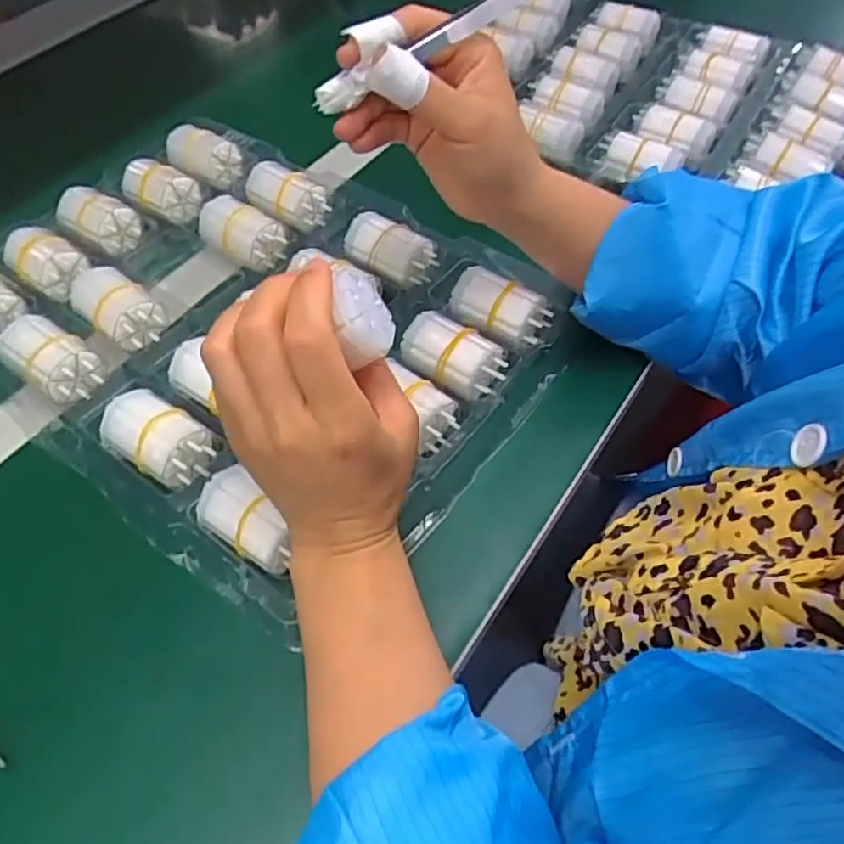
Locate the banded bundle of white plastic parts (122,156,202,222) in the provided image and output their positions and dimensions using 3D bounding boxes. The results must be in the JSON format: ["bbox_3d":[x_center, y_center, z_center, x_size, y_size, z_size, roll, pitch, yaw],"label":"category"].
[{"bbox_3d":[-0.210,-0.186,0.535,0.066,0.028,0.036,33,62,23],"label":"banded bundle of white plastic parts"}]

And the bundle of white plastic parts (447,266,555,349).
[{"bbox_3d":[0.051,-0.076,0.439,0.061,0.023,0.035,31,61,22],"label":"bundle of white plastic parts"}]

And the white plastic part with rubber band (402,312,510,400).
[{"bbox_3d":[0.019,-0.041,0.417,0.063,0.026,0.033,27,60,20],"label":"white plastic part with rubber band"}]

